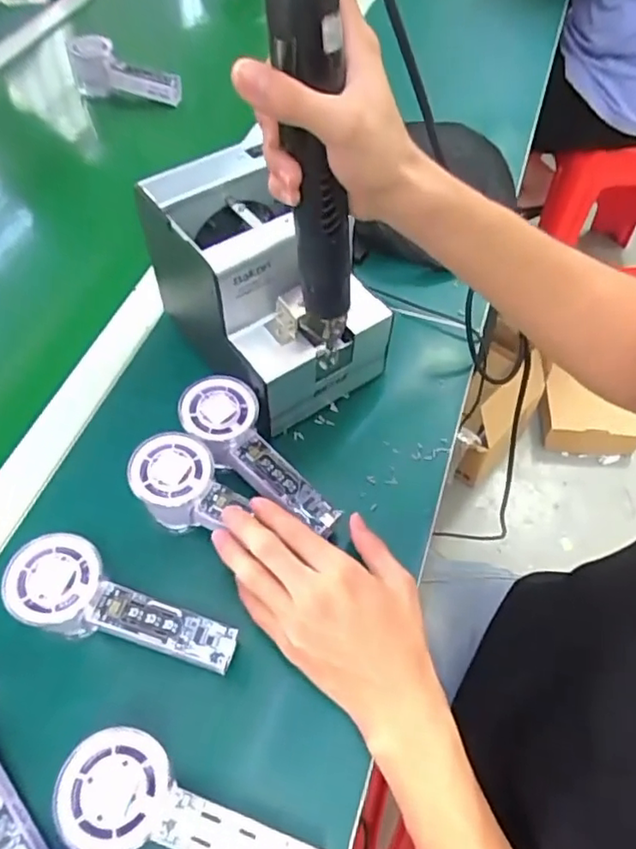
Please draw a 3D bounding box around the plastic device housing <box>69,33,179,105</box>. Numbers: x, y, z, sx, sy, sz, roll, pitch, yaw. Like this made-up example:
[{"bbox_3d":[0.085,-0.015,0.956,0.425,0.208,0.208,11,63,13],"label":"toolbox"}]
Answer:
[{"bbox_3d":[-0.257,-0.466,0.804,0.156,0.060,0.037,22,58,15],"label":"plastic device housing"}]

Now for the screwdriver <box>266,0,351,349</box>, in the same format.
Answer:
[{"bbox_3d":[-0.001,-0.138,0.373,0.032,0.235,0.046,-16,44,-10],"label":"screwdriver"}]

